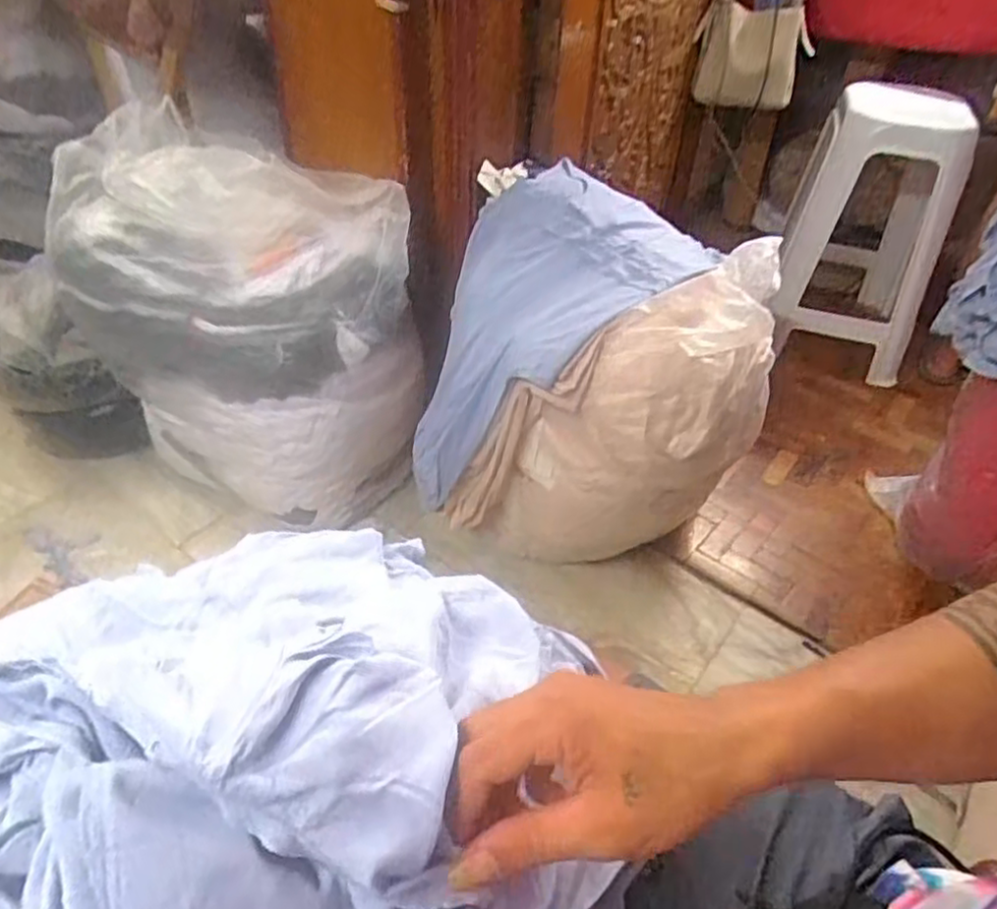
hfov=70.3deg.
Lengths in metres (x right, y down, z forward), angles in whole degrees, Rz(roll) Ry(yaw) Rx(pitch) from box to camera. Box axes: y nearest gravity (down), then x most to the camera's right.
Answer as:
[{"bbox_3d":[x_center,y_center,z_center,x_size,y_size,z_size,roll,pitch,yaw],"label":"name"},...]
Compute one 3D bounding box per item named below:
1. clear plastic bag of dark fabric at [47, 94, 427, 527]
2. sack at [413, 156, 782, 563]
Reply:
[{"bbox_3d":[-0.438,-0.221,1.280,0.549,0.603,0.315,16,44,14],"label":"clear plastic bag of dark fabric"},{"bbox_3d":[0.168,-0.137,1.248,0.530,0.505,0.439,11,43,8],"label":"sack"}]

